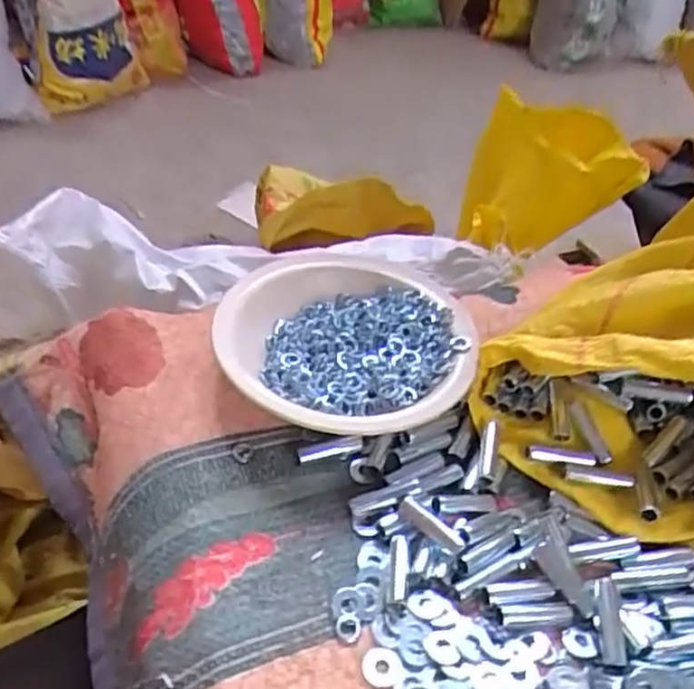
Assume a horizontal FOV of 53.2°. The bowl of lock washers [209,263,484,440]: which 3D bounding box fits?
[{"bbox_3d":[0.000,0.009,0.472,0.167,0.054,0.159,3,41,-3],"label":"bowl of lock washers"}]

